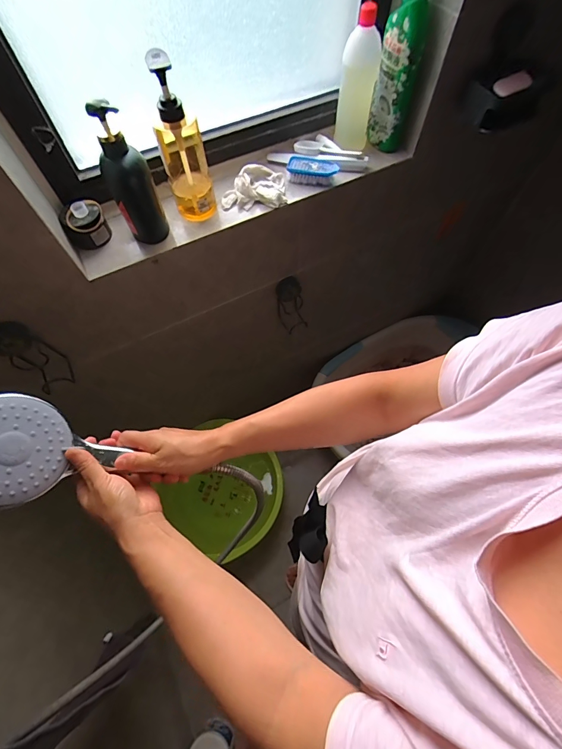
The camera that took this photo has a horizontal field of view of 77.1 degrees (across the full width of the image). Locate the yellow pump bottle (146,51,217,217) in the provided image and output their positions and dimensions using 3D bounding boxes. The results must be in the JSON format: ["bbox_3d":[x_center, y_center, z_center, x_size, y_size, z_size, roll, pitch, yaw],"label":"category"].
[{"bbox_3d":[-0.157,-0.360,0.552,0.069,0.224,0.072,-16,65,-7],"label":"yellow pump bottle"}]

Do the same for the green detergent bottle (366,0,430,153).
[{"bbox_3d":[0.202,-0.519,0.614,0.069,0.232,0.049,11,65,6],"label":"green detergent bottle"}]

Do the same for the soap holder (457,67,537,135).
[{"bbox_3d":[0.386,-0.485,0.616,0.114,0.063,0.089,-25,67,-11],"label":"soap holder"}]

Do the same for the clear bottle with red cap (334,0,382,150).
[{"bbox_3d":[0.134,-0.508,0.617,0.063,0.181,0.052,11,65,6],"label":"clear bottle with red cap"}]

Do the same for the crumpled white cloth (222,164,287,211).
[{"bbox_3d":[-0.050,-0.350,0.651,0.115,0.041,0.086,-1,64,0],"label":"crumpled white cloth"}]

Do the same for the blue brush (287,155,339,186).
[{"bbox_3d":[0.060,-0.385,0.668,0.093,0.026,0.051,15,65,8],"label":"blue brush"}]

